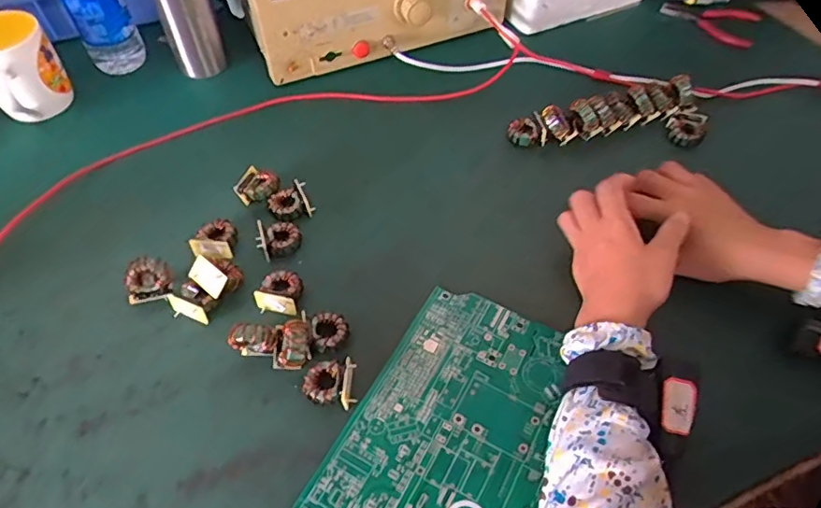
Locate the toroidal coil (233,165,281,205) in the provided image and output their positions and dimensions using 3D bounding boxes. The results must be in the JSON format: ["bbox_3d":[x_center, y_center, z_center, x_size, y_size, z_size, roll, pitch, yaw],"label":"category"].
[{"bbox_3d":[-0.154,-0.069,0.542,0.036,0.022,0.042,-38,63,-24],"label":"toroidal coil"}]

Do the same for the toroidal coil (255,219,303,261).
[{"bbox_3d":[-0.123,-0.016,0.508,0.039,0.018,0.038,-27,59,-18],"label":"toroidal coil"}]

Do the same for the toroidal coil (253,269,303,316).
[{"bbox_3d":[-0.114,0.031,0.475,0.036,0.018,0.039,4,54,3],"label":"toroidal coil"}]

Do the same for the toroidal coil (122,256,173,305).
[{"bbox_3d":[-0.226,0.022,0.471,0.037,0.029,0.031,-9,55,-7],"label":"toroidal coil"}]

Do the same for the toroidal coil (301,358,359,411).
[{"bbox_3d":[-0.062,0.100,0.426,0.041,0.020,0.033,9,55,6],"label":"toroidal coil"}]

